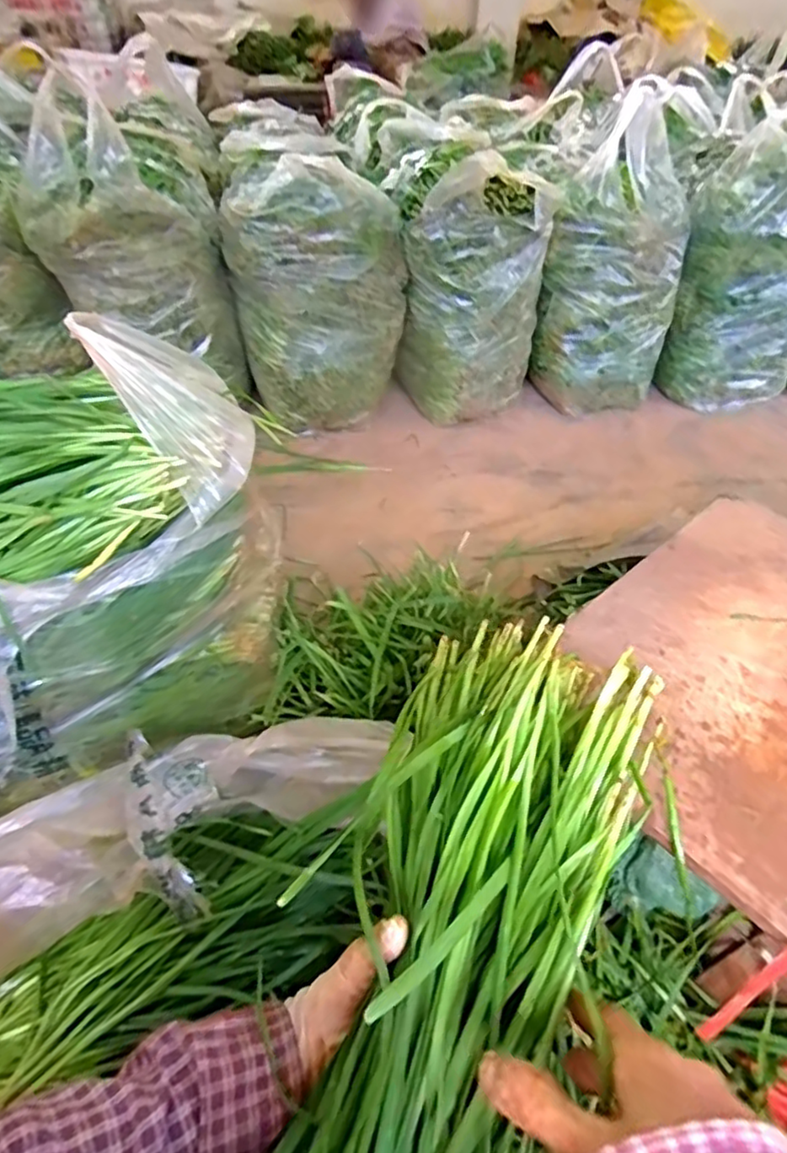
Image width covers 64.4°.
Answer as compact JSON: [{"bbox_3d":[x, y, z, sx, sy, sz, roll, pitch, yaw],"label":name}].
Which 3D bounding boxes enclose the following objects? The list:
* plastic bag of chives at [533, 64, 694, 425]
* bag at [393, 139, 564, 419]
[{"bbox_3d":[0.501,-0.668,1.404,0.278,0.577,0.233,21,47,17],"label":"plastic bag of chives"},{"bbox_3d":[0.164,-0.601,1.350,0.253,0.483,0.223,-32,55,-31],"label":"bag"}]

